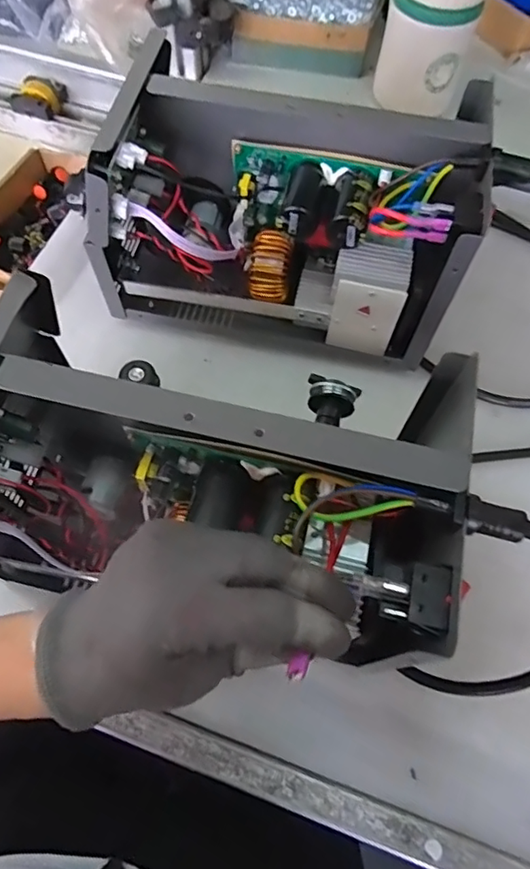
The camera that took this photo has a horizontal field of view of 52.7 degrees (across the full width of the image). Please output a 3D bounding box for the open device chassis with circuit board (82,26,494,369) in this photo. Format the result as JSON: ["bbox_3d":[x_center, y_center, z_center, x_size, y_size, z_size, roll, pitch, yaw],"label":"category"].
[{"bbox_3d":[0.013,-0.173,0.431,0.279,0.163,0.138,11,65,4],"label":"open device chassis with circuit board"}]

